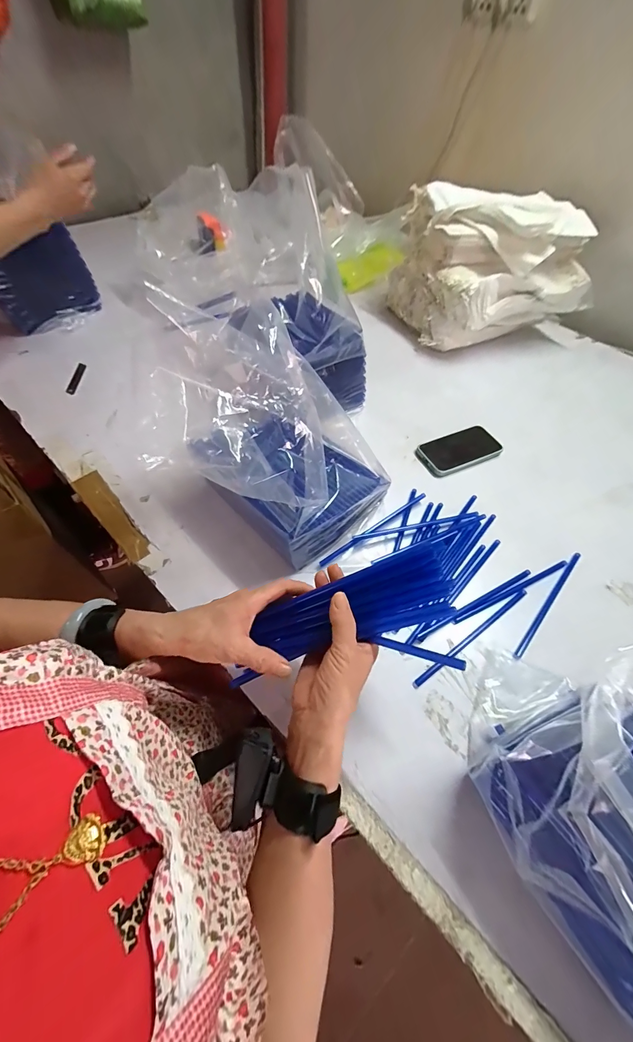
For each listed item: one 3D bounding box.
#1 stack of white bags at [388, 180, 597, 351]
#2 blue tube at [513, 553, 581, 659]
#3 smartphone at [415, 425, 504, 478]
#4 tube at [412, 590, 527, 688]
[{"bbox_3d":[0.426,-0.609,0.846,0.399,0.235,0.295,-12,58,-13],"label":"stack of white bags"},{"bbox_3d":[0.335,0.114,0.498,0.009,0.004,0.221,41,62,20],"label":"blue tube"},{"bbox_3d":[0.271,-0.134,0.655,0.162,0.007,0.083,-21,61,-18],"label":"smartphone"},{"bbox_3d":[0.212,0.154,0.466,0.218,0.007,0.009,-28,63,-21],"label":"tube"}]

